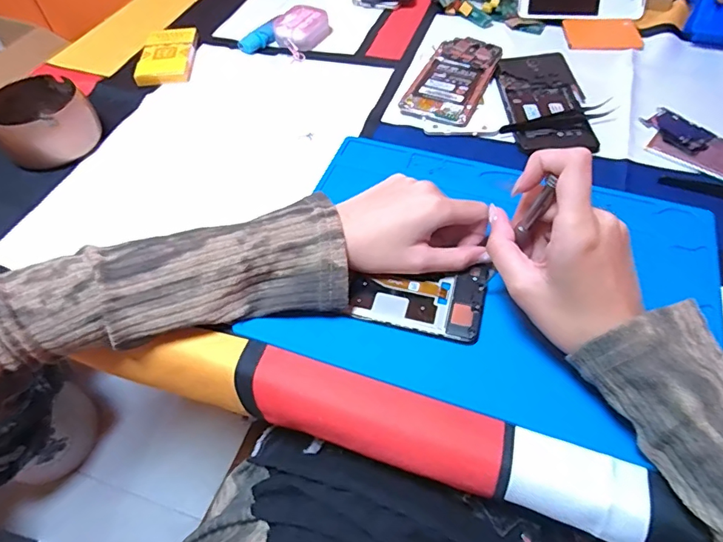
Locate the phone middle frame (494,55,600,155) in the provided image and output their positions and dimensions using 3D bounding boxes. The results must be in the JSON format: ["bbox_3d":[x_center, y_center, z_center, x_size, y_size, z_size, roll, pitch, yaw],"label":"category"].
[{"bbox_3d":[0.184,-0.171,0.474,0.075,0.011,0.140,-3,54,0],"label":"phone middle frame"}]

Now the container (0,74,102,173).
[{"bbox_3d":[-0.302,-0.144,0.453,0.084,0.048,0.095,-32,59,-19],"label":"container"}]

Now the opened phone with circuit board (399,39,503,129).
[{"bbox_3d":[0.097,-0.200,0.497,0.069,0.016,0.129,21,58,17],"label":"opened phone with circuit board"}]

